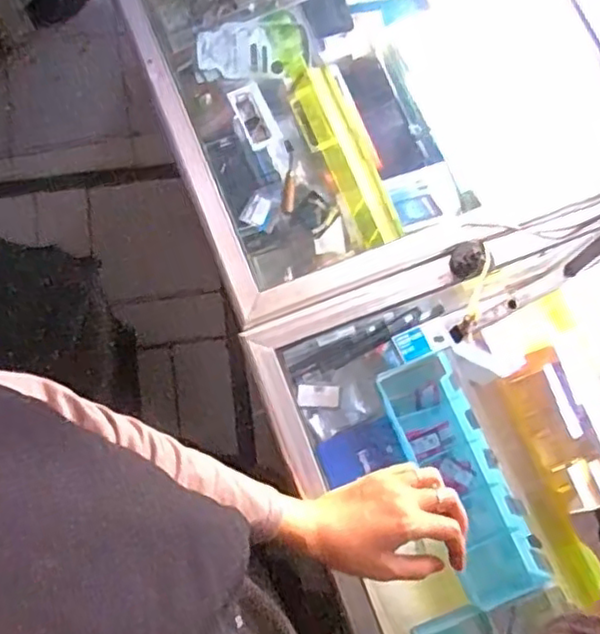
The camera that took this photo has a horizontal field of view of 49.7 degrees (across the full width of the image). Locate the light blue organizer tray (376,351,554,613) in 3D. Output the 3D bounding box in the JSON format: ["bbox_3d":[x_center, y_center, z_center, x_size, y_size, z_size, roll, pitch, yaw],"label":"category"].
[{"bbox_3d":[0.173,0.177,0.724,0.087,0.052,0.269,-22,78,-5],"label":"light blue organizer tray"}]

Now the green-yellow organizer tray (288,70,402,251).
[{"bbox_3d":[0.057,-0.211,0.841,0.076,0.064,0.257,-21,78,-5],"label":"green-yellow organizer tray"}]

